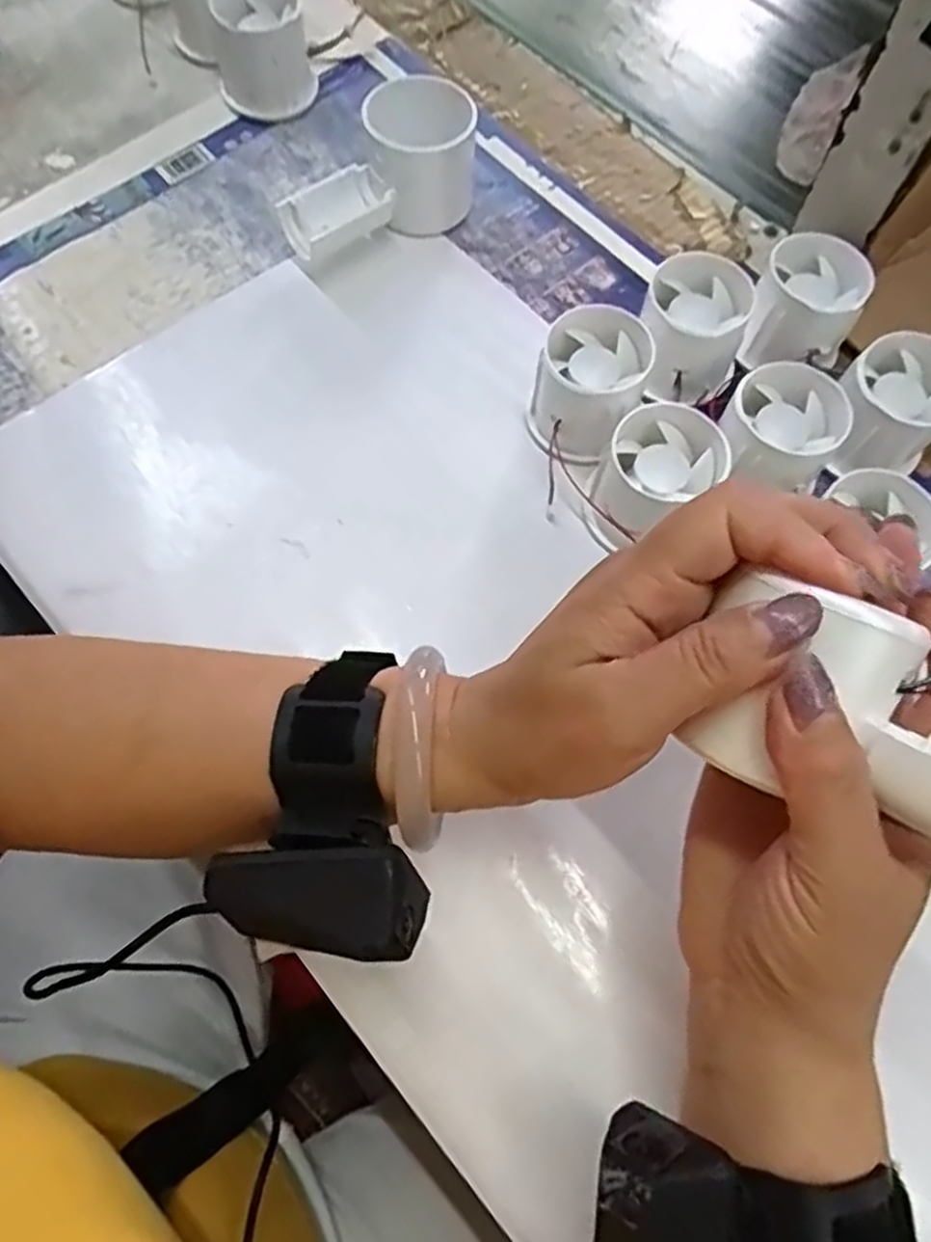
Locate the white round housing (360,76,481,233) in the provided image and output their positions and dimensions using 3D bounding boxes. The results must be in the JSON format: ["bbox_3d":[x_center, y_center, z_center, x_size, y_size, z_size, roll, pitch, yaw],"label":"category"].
[{"bbox_3d":[-0.023,-0.256,0.427,0.057,0.057,0.061,-2,68,-2],"label":"white round housing"}]

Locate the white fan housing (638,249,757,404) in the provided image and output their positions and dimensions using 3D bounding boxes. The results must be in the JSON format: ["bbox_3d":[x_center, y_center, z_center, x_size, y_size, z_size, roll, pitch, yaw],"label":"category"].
[{"bbox_3d":[0.110,-0.142,0.386,0.050,0.051,0.061,15,68,4],"label":"white fan housing"}]

